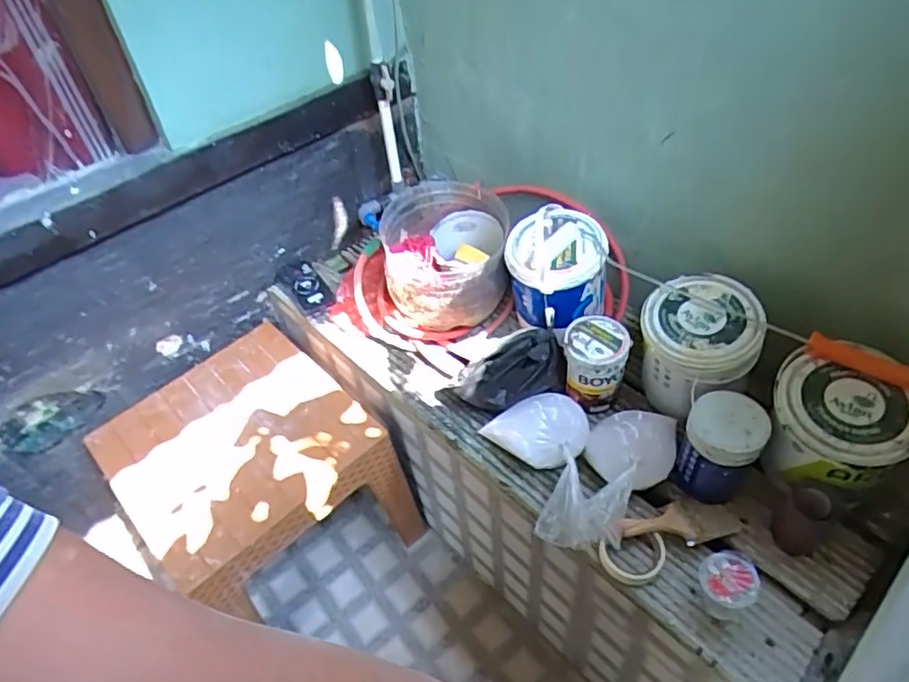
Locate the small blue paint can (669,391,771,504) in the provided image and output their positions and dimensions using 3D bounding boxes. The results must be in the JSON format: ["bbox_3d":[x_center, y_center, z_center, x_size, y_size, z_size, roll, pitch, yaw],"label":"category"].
[{"bbox_3d":[0.408,0.164,0.959,0.104,0.172,0.110,-2,48,2],"label":"small blue paint can"}]

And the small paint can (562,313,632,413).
[{"bbox_3d":[0.246,0.044,1.093,0.105,0.150,0.101,-2,48,2],"label":"small paint can"}]

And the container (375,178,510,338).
[{"bbox_3d":[-0.019,-0.169,1.247,0.247,0.204,0.258,3,49,7],"label":"container"}]

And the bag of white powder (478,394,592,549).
[{"bbox_3d":[0.129,0.200,1.007,0.183,0.102,0.237,4,49,8],"label":"bag of white powder"}]

